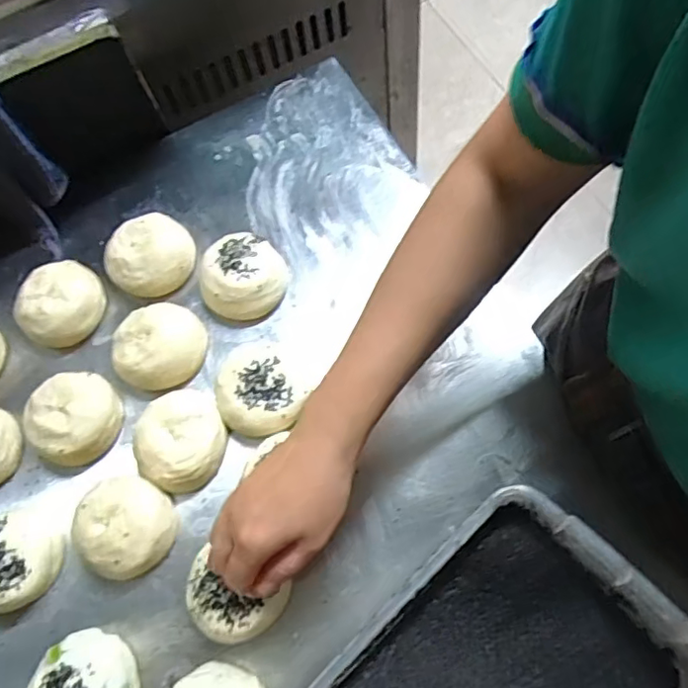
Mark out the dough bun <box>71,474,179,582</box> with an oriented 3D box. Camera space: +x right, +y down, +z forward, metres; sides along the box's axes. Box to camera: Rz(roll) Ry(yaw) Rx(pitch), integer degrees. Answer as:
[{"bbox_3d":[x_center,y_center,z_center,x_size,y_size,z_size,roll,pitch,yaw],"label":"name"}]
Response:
[{"bbox_3d":[-0.177,0.149,0.473,0.073,0.039,0.076,-2,69,5],"label":"dough bun"}]

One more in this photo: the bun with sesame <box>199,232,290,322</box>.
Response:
[{"bbox_3d":[-0.095,-0.062,0.544,0.079,0.044,0.077,-2,69,5],"label":"bun with sesame"}]

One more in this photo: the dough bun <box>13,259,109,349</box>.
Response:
[{"bbox_3d":[-0.267,-0.037,0.553,0.072,0.049,0.079,-12,68,2],"label":"dough bun"}]

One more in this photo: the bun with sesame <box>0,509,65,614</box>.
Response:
[{"bbox_3d":[-0.268,0.174,0.470,0.071,0.042,0.076,-8,69,3],"label":"bun with sesame"}]

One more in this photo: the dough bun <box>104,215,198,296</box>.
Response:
[{"bbox_3d":[-0.188,-0.086,0.562,0.084,0.037,0.074,-20,68,-2],"label":"dough bun"}]

